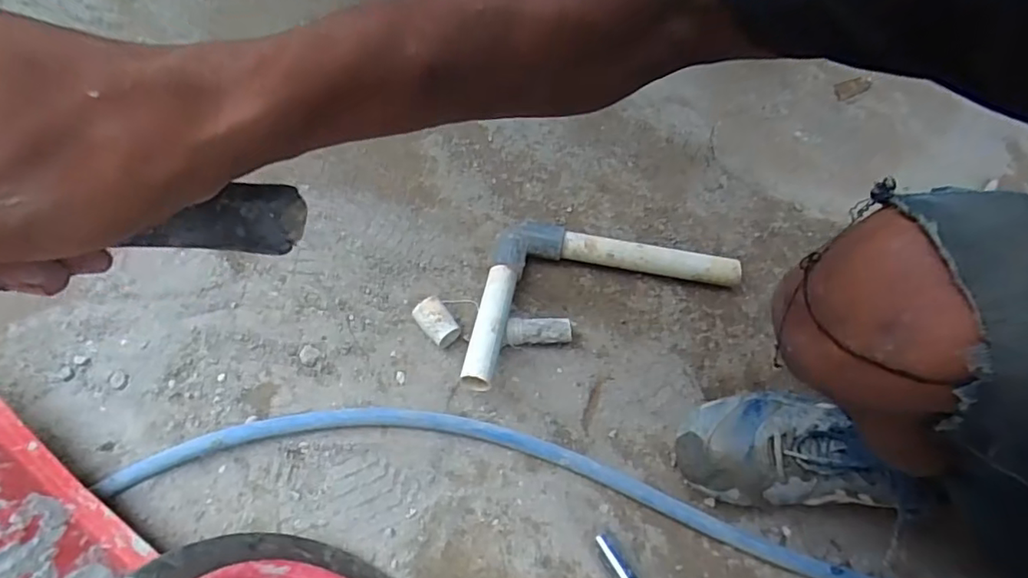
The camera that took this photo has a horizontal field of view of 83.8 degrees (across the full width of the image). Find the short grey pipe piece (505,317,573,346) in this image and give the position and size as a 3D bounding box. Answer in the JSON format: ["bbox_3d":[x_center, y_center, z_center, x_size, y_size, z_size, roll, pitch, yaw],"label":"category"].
[{"bbox_3d":[0.027,0.048,0.639,0.071,0.030,0.028,-1,66,0],"label":"short grey pipe piece"}]

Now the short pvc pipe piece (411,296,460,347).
[{"bbox_3d":[-0.087,0.038,0.642,0.034,0.037,0.048,-37,71,-14],"label":"short pvc pipe piece"}]

